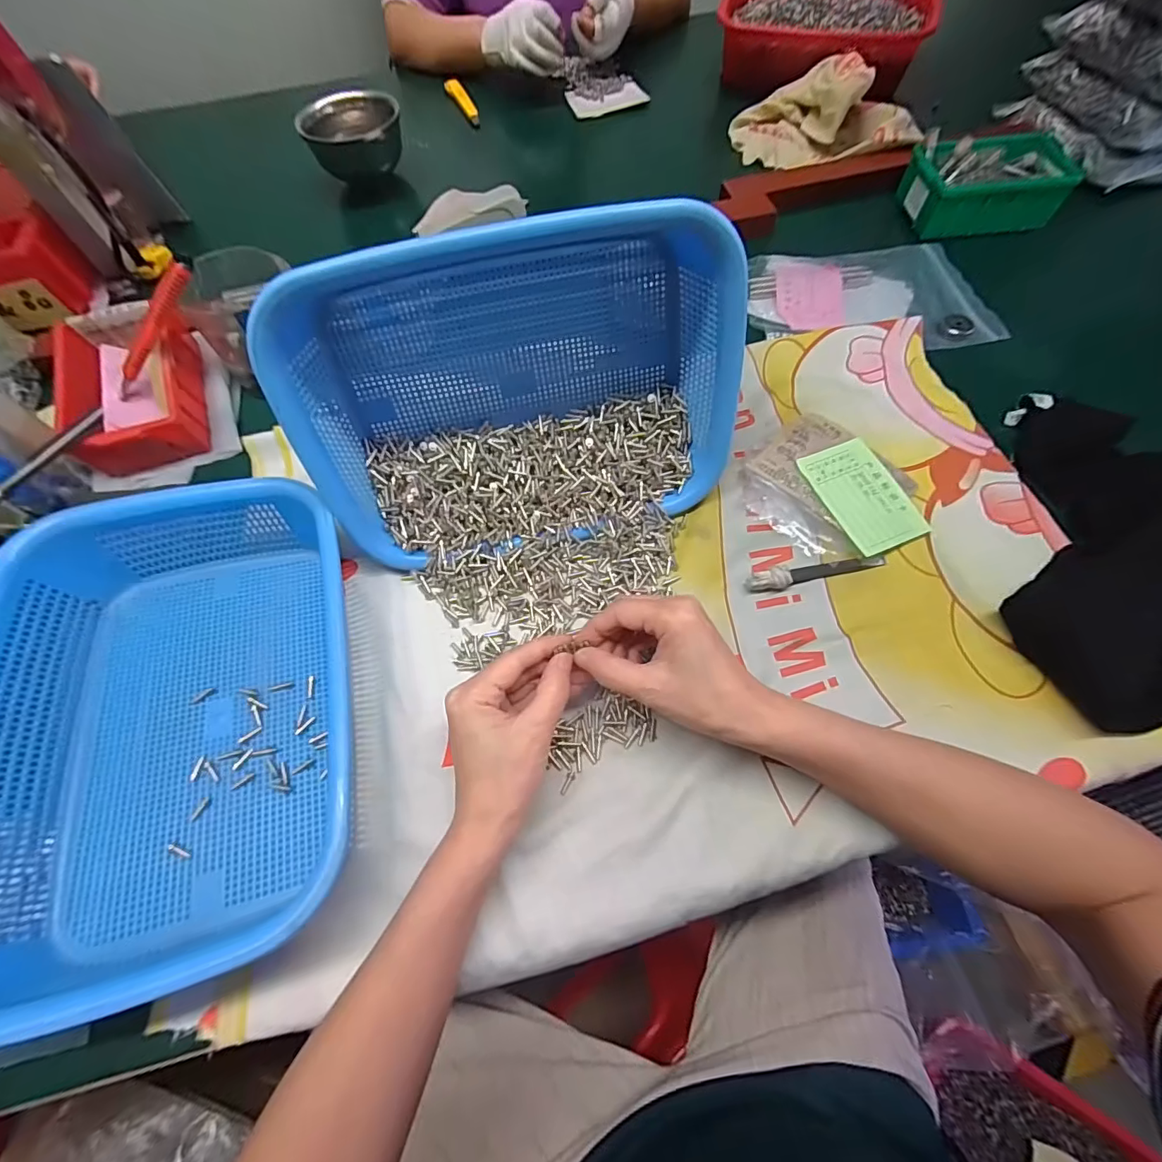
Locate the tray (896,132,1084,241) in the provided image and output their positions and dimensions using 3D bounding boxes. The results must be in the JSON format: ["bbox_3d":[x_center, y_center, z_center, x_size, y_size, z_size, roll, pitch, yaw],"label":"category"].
[{"bbox_3d":[0.446,-0.431,0.538,0.151,0.060,0.098,-5,63,1],"label":"tray"}]

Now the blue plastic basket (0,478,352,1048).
[{"bbox_3d":[-0.242,0.069,0.306,0.201,0.084,0.299,-14,64,-4],"label":"blue plastic basket"}]

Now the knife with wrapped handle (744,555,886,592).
[{"bbox_3d":[0.175,-0.009,0.365,0.106,0.016,0.015,-14,64,-4],"label":"knife with wrapped handle"}]

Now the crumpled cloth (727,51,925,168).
[{"bbox_3d":[0.305,-0.593,0.617,0.220,0.068,0.153,27,68,15],"label":"crumpled cloth"}]

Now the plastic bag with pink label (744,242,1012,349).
[{"bbox_3d":[0.290,-0.298,0.505,0.225,0.017,0.149,-5,63,1],"label":"plastic bag with pink label"}]

